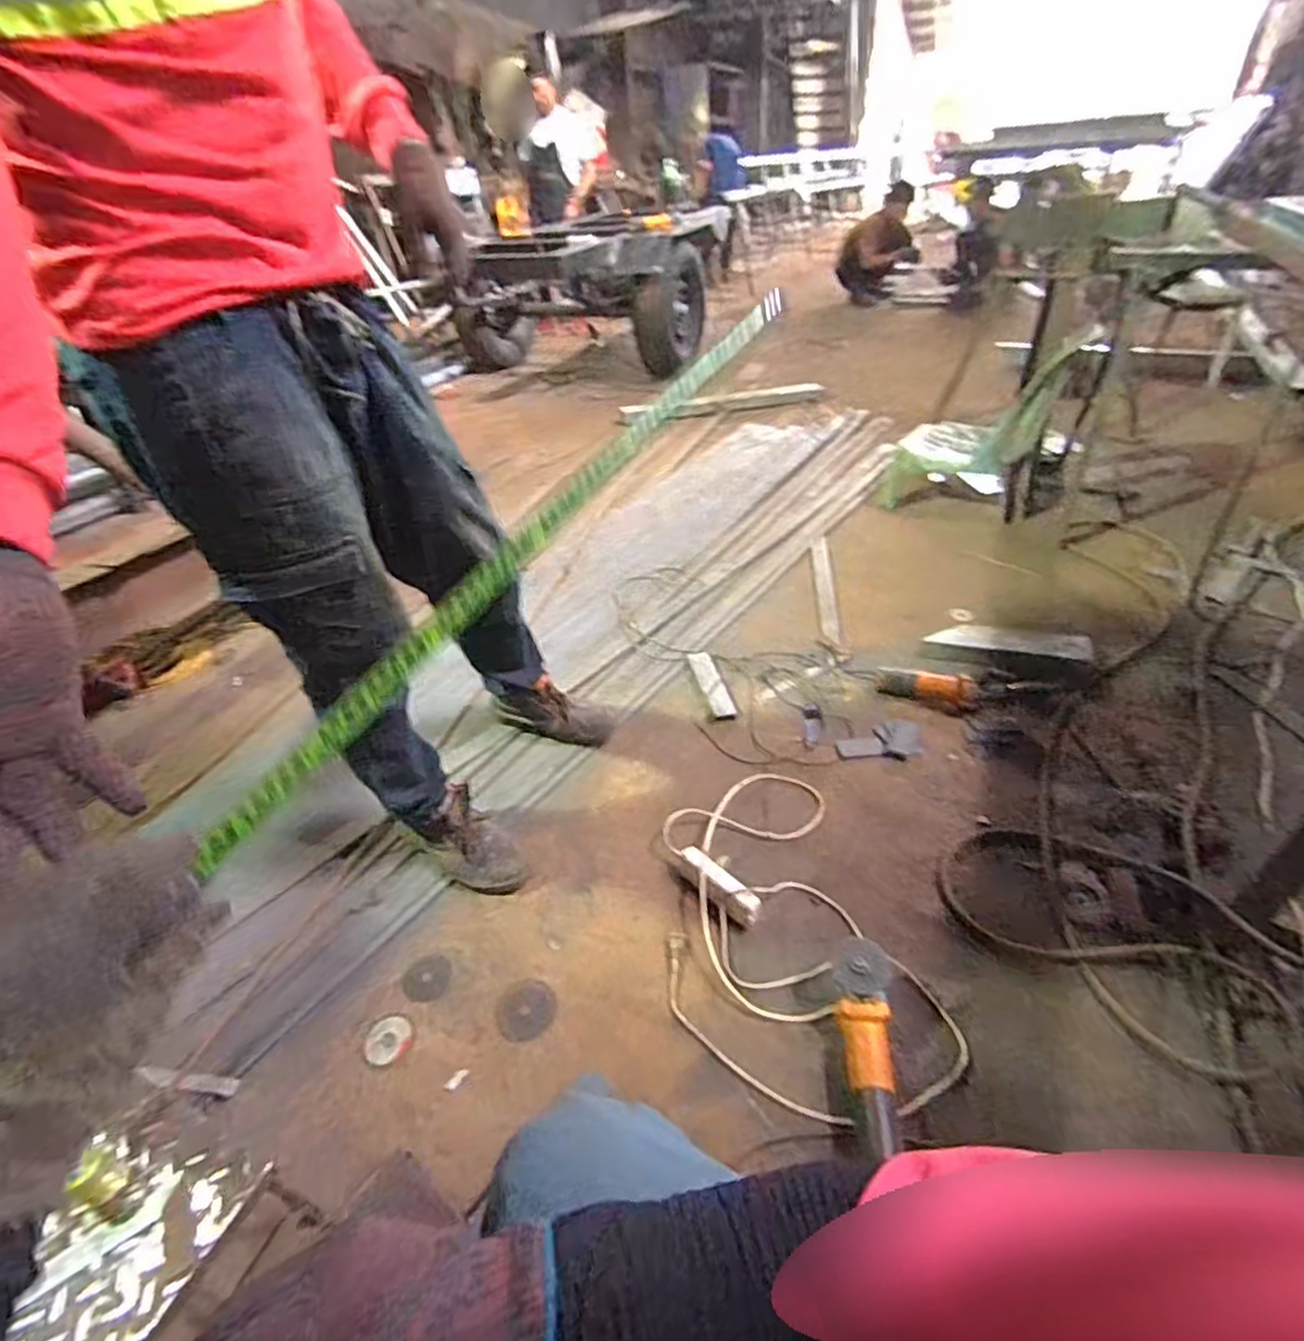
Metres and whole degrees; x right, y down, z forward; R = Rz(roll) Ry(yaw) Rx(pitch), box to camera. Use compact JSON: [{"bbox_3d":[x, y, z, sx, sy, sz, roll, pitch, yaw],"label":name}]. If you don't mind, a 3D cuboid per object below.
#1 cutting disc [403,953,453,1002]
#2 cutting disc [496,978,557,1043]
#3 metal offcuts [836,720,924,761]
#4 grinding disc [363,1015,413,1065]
[{"bbox_3d":[-0.361,0.495,1.061,0.074,0.005,0.074,-5,37,3],"label":"cutting disc"},{"bbox_3d":[-0.191,0.518,1.008,0.089,0.004,0.089,-5,36,4],"label":"cutting disc"},{"bbox_3d":[0.485,0.150,1.403,0.182,0.019,0.091,-9,39,-7],"label":"metal offcuts"},{"bbox_3d":[-0.393,0.550,0.981,0.066,0.005,0.068,-2,34,1],"label":"grinding disc"}]

